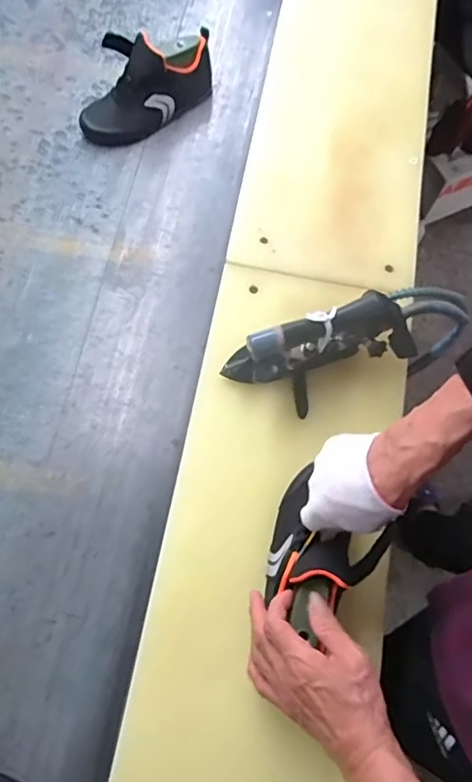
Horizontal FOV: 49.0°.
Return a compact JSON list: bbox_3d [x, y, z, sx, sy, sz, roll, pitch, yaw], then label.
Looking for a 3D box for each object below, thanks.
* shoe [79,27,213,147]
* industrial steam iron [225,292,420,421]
[{"bbox_3d":[-0.146,-0.504,0.838,0.237,0.116,0.086,-40,77,-14],"label":"shoe"},{"bbox_3d":[0.097,-0.042,0.625,0.213,0.103,0.090,-13,72,-7],"label":"industrial steam iron"}]

